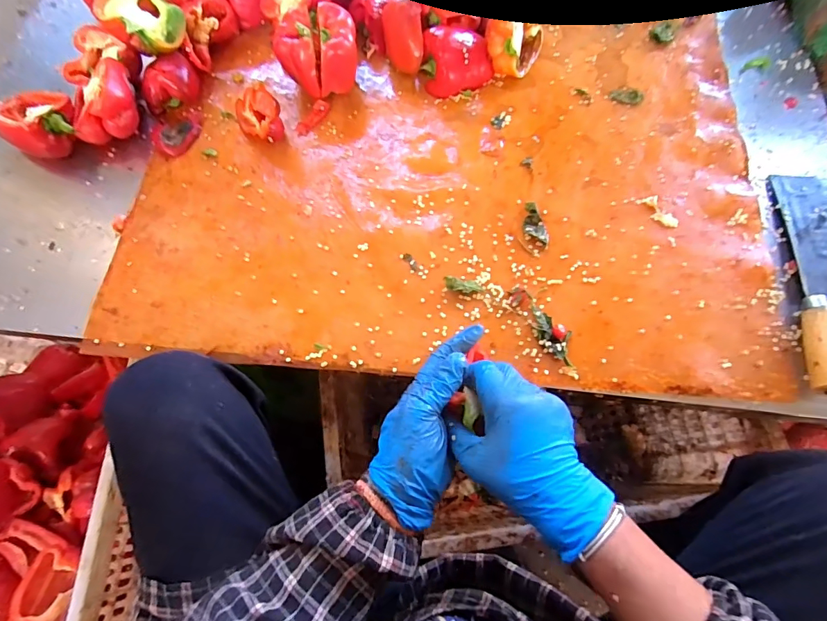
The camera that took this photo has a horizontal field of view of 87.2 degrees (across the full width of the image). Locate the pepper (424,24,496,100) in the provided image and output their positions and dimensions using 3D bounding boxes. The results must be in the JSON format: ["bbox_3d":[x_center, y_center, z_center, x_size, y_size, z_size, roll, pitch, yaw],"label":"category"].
[{"bbox_3d":[0.061,-0.339,0.589,0.090,0.058,0.069,-6,66,0],"label":"pepper"}]

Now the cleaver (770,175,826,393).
[{"bbox_3d":[0.458,-0.041,0.464,0.089,0.031,0.272,9,67,7],"label":"cleaver"}]

